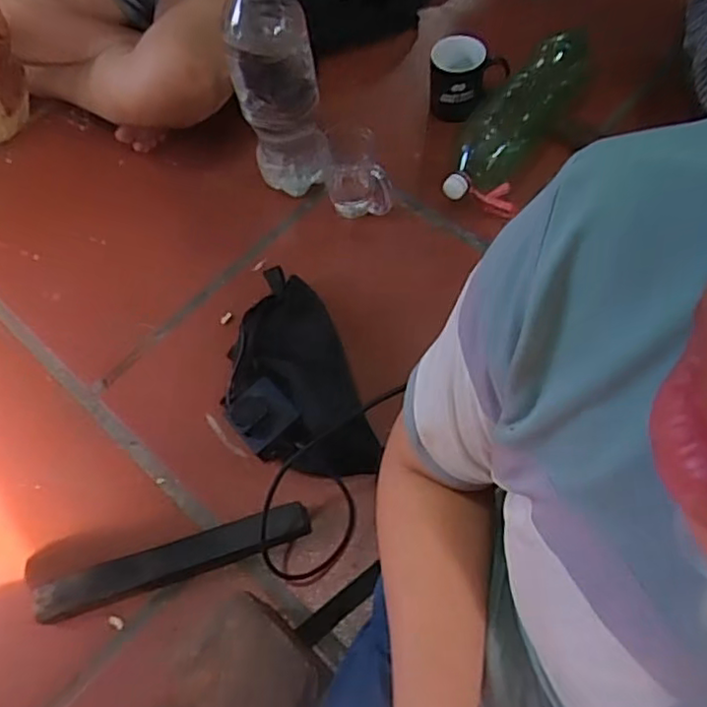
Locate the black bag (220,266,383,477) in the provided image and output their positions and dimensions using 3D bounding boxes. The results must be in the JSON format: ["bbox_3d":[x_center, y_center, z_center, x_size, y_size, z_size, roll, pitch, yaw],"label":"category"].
[{"bbox_3d":[-0.087,0.031,0.792,0.158,0.071,0.282,-21,62,-8],"label":"black bag"}]

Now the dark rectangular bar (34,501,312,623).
[{"bbox_3d":[-0.198,0.228,0.698,0.301,0.032,0.042,-18,61,-8],"label":"dark rectangular bar"}]

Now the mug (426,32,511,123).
[{"bbox_3d":[0.169,-0.409,0.945,0.111,0.090,0.080,10,63,11],"label":"mug"}]

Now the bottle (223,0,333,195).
[{"bbox_3d":[-0.099,-0.350,0.831,0.105,0.315,0.102,-6,61,2],"label":"bottle"}]

